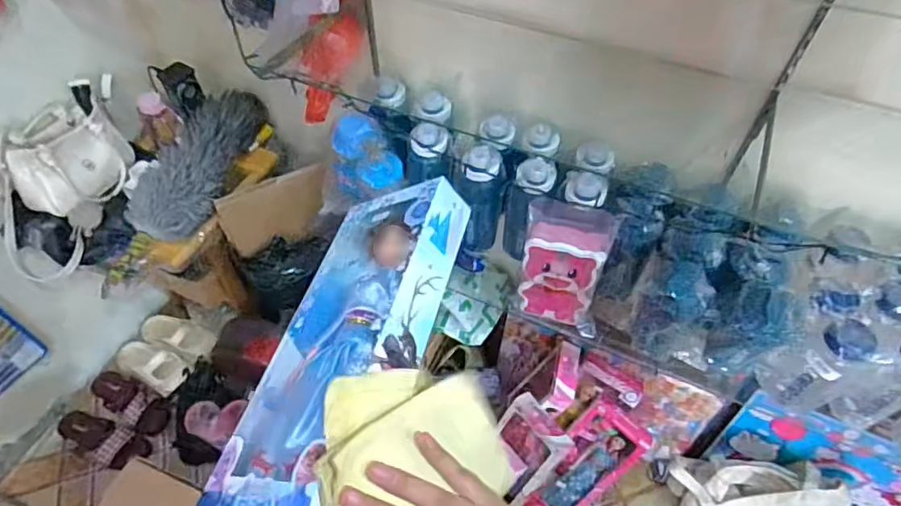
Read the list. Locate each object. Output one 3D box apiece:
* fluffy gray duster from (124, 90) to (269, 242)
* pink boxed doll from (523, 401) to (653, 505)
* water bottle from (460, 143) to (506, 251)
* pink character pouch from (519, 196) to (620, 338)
[{"bbox_3d":[-0.538,-0.205,1.173,0.138,0.110,0.388,15,54,12],"label":"fluffy gray duster"},{"bbox_3d":[0.298,0.480,1.206,0.138,0.078,0.332,39,106,26],"label":"pink boxed doll"},{"bbox_3d":[0.052,-0.096,0.945,0.077,0.192,0.080,3,53,3],"label":"water bottle"},{"bbox_3d":[0.188,0.021,0.897,0.141,0.191,0.101,15,54,12],"label":"pink character pouch"}]

